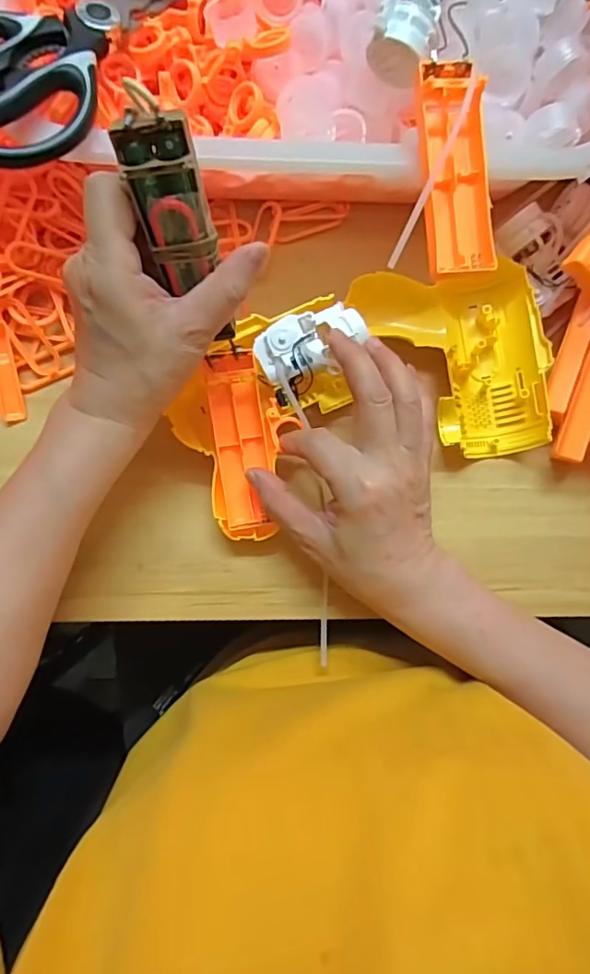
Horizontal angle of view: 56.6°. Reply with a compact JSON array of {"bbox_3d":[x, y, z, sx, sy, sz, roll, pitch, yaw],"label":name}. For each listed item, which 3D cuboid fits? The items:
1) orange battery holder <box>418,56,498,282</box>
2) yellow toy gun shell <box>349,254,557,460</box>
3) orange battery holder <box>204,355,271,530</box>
[{"bbox_3d":[0.085,-0.167,0.291,0.034,0.028,0.107,-5,84,-4],"label":"orange battery holder"},{"bbox_3d":[0.106,-0.083,0.368,0.114,0.031,0.125,-8,84,-4],"label":"yellow toy gun shell"},{"bbox_3d":[-0.035,-0.030,0.347,0.032,0.022,0.108,-5,95,-4],"label":"orange battery holder"}]

